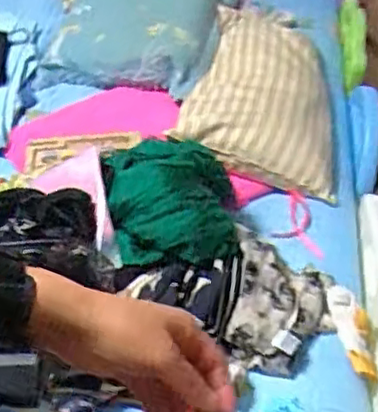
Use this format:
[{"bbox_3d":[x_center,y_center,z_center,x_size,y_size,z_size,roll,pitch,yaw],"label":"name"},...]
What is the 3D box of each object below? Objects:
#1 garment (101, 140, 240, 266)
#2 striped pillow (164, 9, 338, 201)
[{"bbox_3d":[-0.025,-0.018,1.057,0.194,0.099,0.216,1,44,0],"label":"garment"},{"bbox_3d":[0.151,-0.247,1.395,0.305,0.138,0.501,6,44,6],"label":"striped pillow"}]

